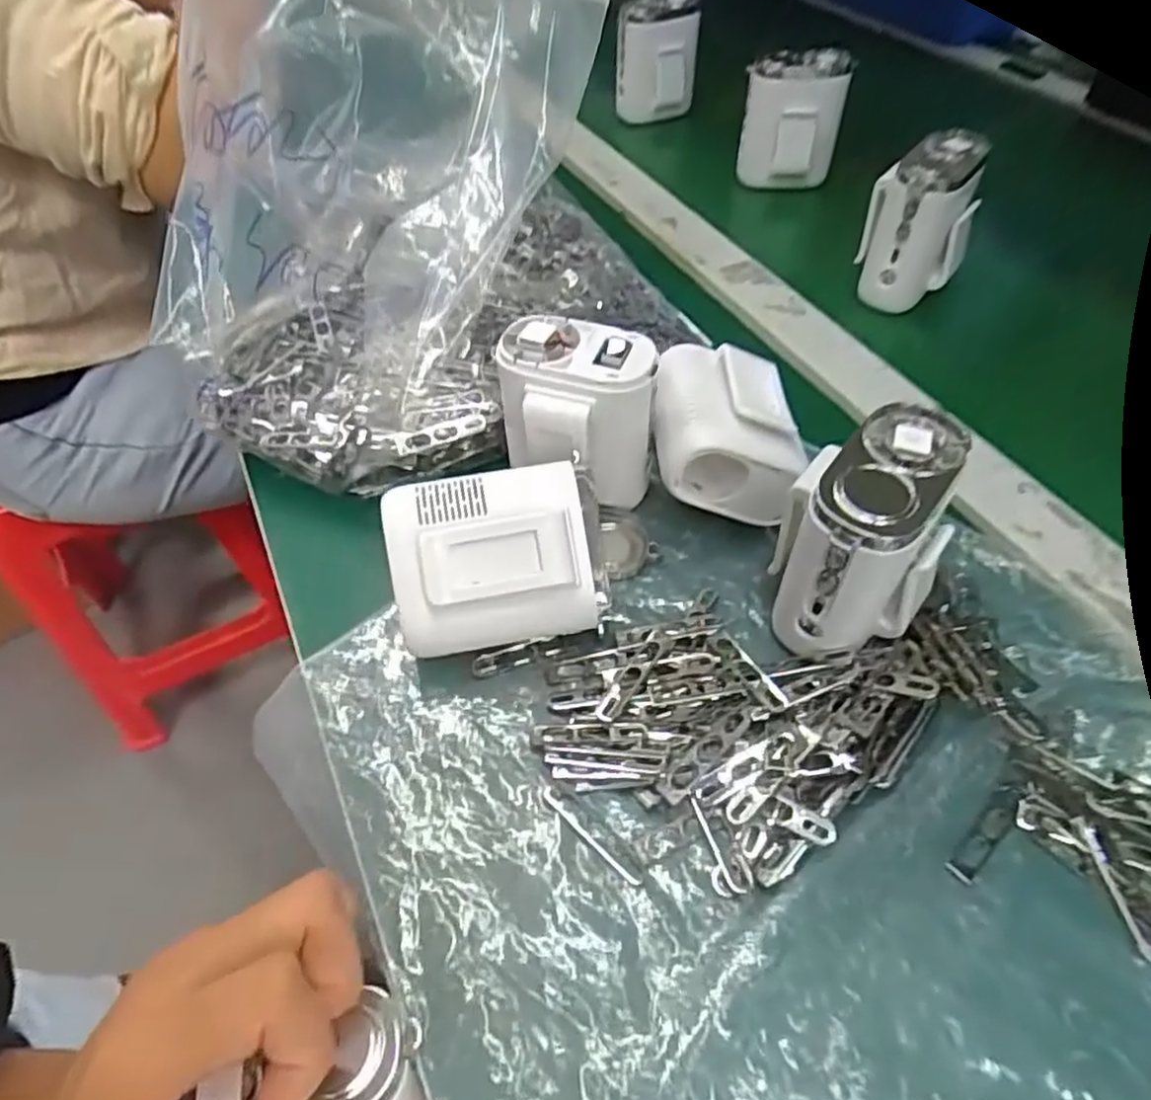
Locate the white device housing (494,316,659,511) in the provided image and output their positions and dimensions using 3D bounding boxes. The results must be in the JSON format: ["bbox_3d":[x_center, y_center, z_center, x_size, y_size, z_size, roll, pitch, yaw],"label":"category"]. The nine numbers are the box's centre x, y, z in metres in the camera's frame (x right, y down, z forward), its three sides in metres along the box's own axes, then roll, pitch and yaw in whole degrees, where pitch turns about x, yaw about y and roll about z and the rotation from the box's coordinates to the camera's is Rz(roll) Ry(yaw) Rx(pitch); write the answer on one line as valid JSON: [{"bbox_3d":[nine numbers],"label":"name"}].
[{"bbox_3d":[-0.002,-0.057,0.318,0.067,0.079,0.052,24,57,21],"label":"white device housing"}]

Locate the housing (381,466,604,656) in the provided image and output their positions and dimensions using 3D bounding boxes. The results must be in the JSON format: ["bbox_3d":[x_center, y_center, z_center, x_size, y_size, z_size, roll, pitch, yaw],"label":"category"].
[{"bbox_3d":[-0.031,0.005,0.288,0.081,0.057,0.058,-10,52,-5],"label":"housing"}]

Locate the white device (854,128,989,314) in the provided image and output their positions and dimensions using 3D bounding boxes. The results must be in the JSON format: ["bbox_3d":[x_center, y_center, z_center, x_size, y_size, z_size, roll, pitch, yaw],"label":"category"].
[{"bbox_3d":[0.203,-0.194,0.429,0.056,0.079,0.057,20,55,18],"label":"white device"}]

